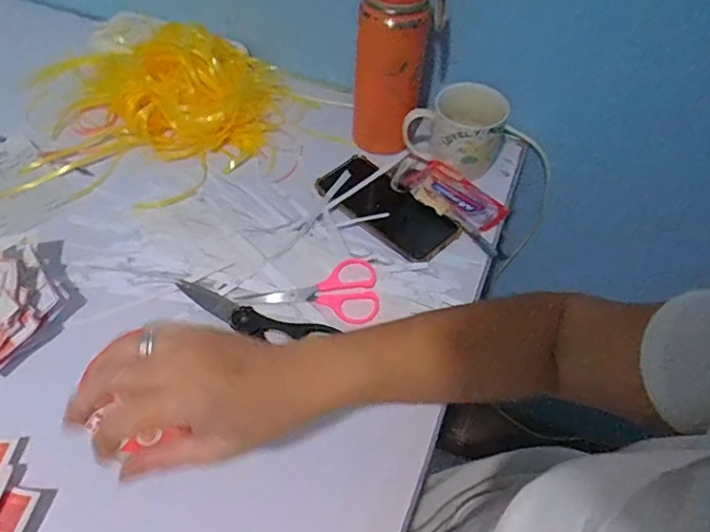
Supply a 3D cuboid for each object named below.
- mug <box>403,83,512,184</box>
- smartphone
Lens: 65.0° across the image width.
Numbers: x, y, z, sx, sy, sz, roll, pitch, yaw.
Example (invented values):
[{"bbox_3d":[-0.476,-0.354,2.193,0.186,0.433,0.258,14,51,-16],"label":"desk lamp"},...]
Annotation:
[{"bbox_3d":[0.122,-0.164,0.666,0.101,0.085,0.097,2,53,-2],"label":"mug"},{"bbox_3d":[0.036,-0.070,0.636,0.165,0.013,0.080,39,60,23],"label":"smartphone"}]

